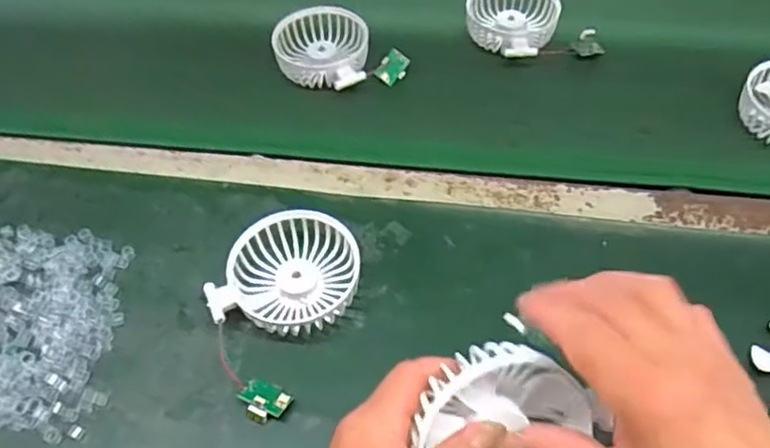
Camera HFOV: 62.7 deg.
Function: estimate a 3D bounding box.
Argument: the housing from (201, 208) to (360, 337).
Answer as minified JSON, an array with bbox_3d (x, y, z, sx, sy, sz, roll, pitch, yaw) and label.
[{"bbox_3d":[-0.066,0.039,0.449,0.085,0.029,0.096,22,59,16],"label":"housing"}]

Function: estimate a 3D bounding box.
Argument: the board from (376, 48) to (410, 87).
[{"bbox_3d":[0.008,-0.146,0.595,0.024,0.004,0.032,33,88,-21],"label":"board"}]

